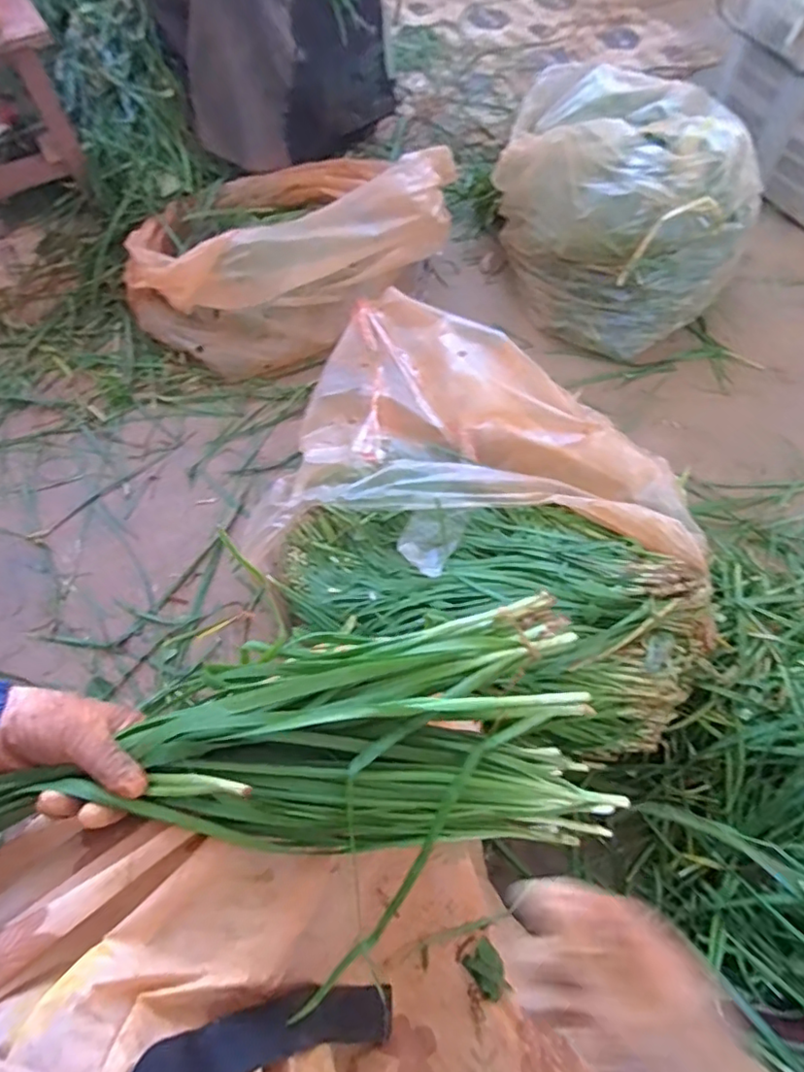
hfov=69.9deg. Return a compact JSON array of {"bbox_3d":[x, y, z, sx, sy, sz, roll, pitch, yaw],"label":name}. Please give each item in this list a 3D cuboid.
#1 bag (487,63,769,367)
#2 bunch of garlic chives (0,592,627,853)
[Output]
[{"bbox_3d":[0.389,-0.636,1.076,0.333,0.302,0.482,-22,68,-11],"label":"bag"},{"bbox_3d":[-0.066,0.140,0.376,0.381,0.076,0.139,-5,68,-5],"label":"bunch of garlic chives"}]

